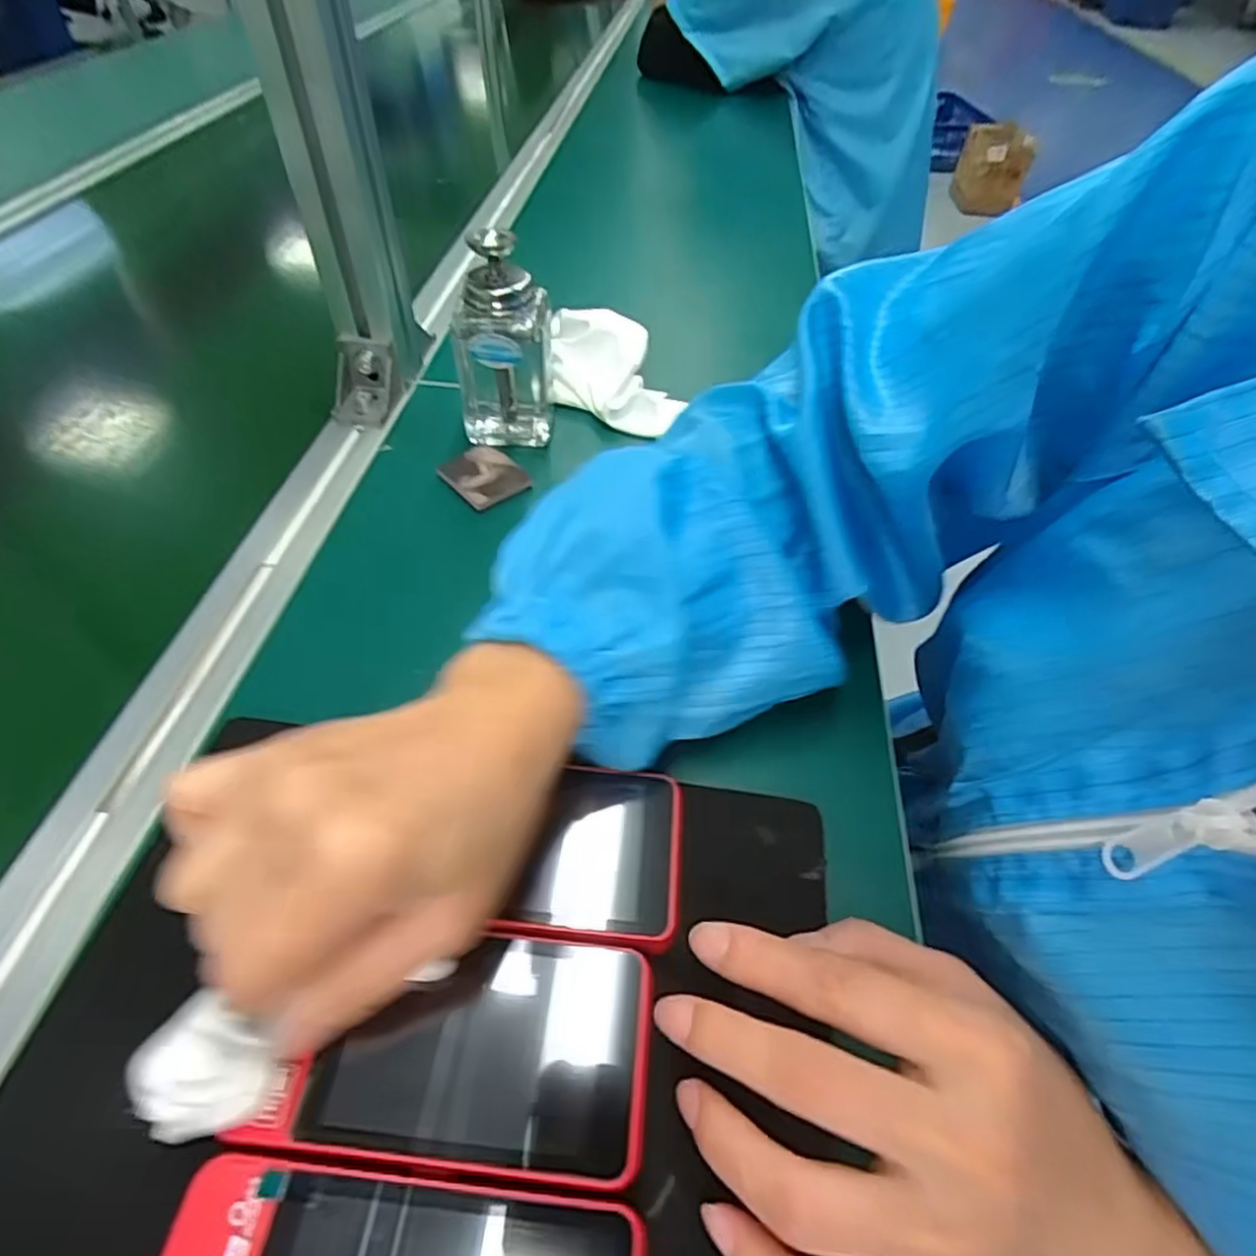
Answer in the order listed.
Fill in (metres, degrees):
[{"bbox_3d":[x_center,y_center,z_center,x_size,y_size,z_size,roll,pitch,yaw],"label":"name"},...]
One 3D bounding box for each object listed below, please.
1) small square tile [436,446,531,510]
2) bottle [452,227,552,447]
[{"bbox_3d":[-0.087,-0.094,0.416,0.041,0.007,0.049,-32,57,-27],"label":"small square tile"},{"bbox_3d":[-0.073,-0.169,0.411,0.060,0.114,0.049,-10,50,-11],"label":"bottle"}]

